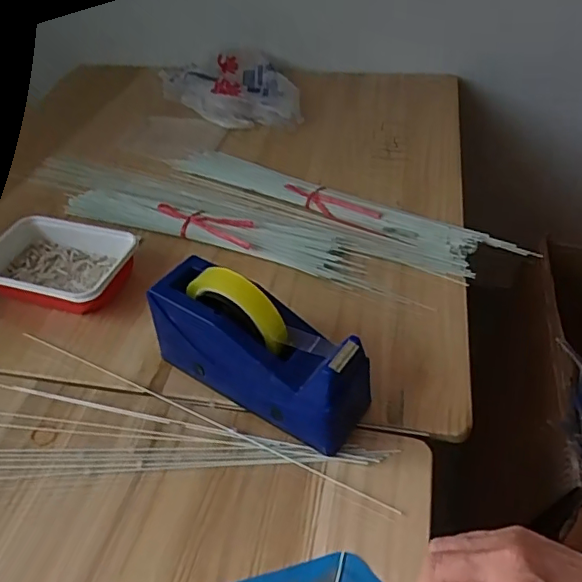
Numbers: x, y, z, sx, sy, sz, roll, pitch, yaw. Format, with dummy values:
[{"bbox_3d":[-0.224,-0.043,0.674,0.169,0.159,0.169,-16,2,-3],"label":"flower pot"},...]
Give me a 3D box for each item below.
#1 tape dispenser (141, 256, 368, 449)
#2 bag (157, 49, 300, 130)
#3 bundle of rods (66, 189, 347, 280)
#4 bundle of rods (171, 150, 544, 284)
[{"bbox_3d":[-0.029,0.049,0.494,0.205,0.117,0.069,24,50,27],"label":"tape dispenser"},{"bbox_3d":[-0.110,-0.368,0.990,0.220,0.032,0.274,-10,44,-7],"label":"bag"},{"bbox_3d":[-0.120,-0.090,0.710,0.398,0.022,0.077,17,47,21],"label":"bundle of rods"},{"bbox_3d":[0.040,-0.114,0.727,0.491,0.022,0.091,21,49,24],"label":"bundle of rods"}]

